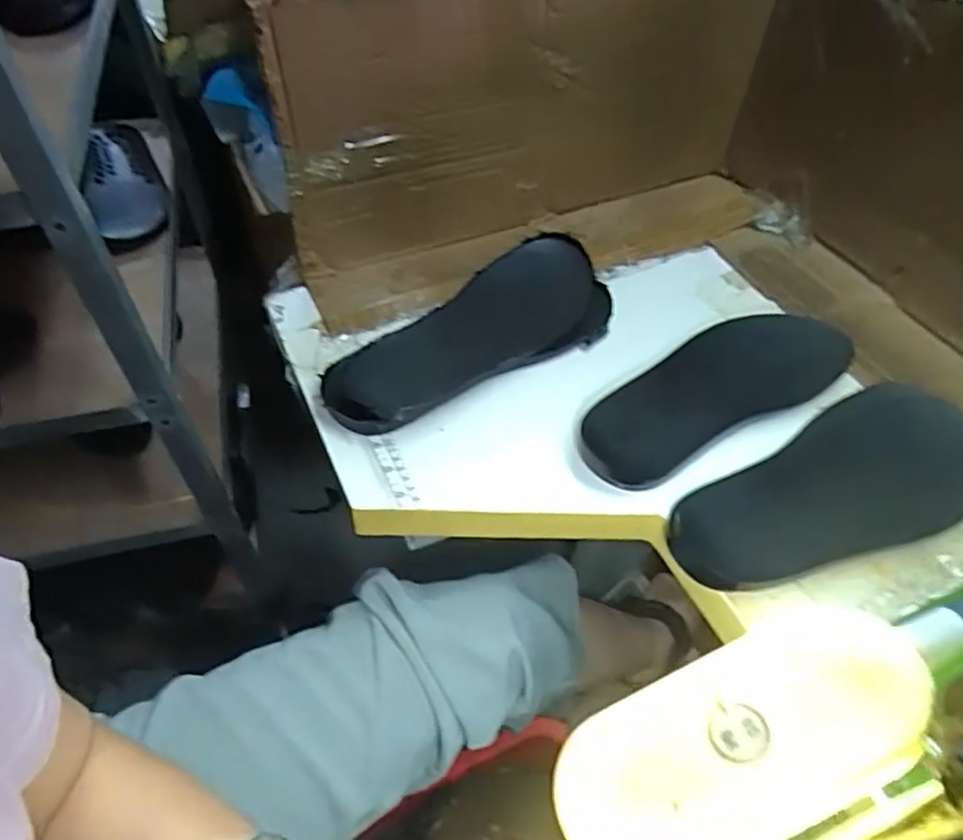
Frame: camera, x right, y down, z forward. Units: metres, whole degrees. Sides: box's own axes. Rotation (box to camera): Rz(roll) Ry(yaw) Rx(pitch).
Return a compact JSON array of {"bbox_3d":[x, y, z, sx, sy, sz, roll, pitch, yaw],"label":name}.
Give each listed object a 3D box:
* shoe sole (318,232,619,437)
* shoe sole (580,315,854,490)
[{"bbox_3d":[-0.008,-0.081,0.593,0.280,0.035,0.120,-28,57,-22],"label":"shoe sole"},{"bbox_3d":[0.189,-0.026,0.563,0.261,0.026,0.092,-24,55,-19],"label":"shoe sole"}]

